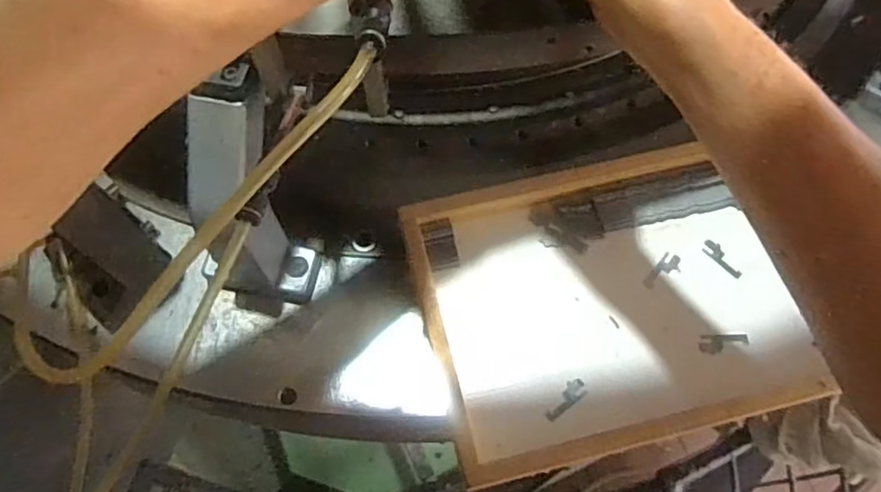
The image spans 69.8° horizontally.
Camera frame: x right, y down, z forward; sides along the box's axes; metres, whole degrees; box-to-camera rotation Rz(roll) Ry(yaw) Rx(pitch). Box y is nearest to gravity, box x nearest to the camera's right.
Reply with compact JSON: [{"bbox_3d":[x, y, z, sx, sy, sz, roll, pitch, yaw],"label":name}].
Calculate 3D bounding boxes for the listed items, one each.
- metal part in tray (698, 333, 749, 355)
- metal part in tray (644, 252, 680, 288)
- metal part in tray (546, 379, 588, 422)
[{"bbox_3d":[0.198,0.068,0.441,0.034,0.004,0.013,-3,65,-1],"label":"metal part in tray"},{"bbox_3d":[0.164,0.019,0.465,0.016,0.004,0.034,40,72,17],"label":"metal part in tray"},{"bbox_3d":[0.084,0.103,0.426,0.035,0.004,0.014,-36,70,-14],"label":"metal part in tray"}]

